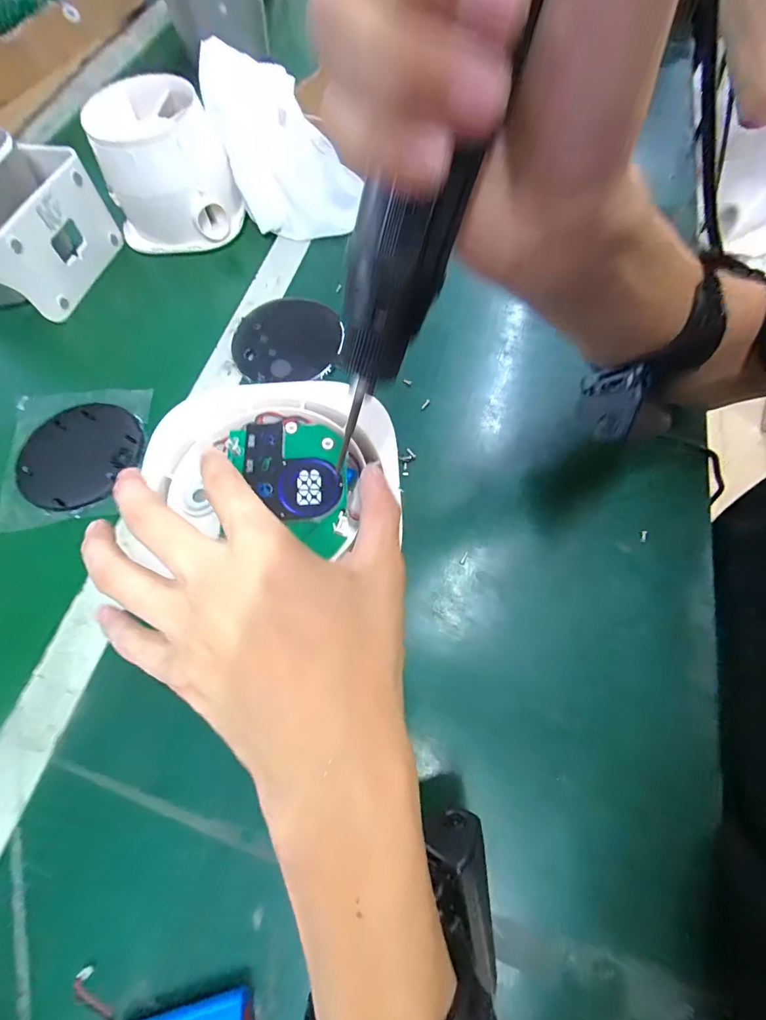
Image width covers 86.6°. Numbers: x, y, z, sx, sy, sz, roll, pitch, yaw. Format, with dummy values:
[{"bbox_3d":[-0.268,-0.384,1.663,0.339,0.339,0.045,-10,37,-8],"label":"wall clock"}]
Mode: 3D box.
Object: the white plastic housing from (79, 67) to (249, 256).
[{"bbox_3d":[-0.233,-0.362,0.433,0.129,0.097,0.125,-20,66,-7],"label":"white plastic housing"}]

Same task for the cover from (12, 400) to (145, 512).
[{"bbox_3d":[-0.264,-0.049,0.354,0.093,0.008,0.101,0,67,1],"label":"cover"}]

